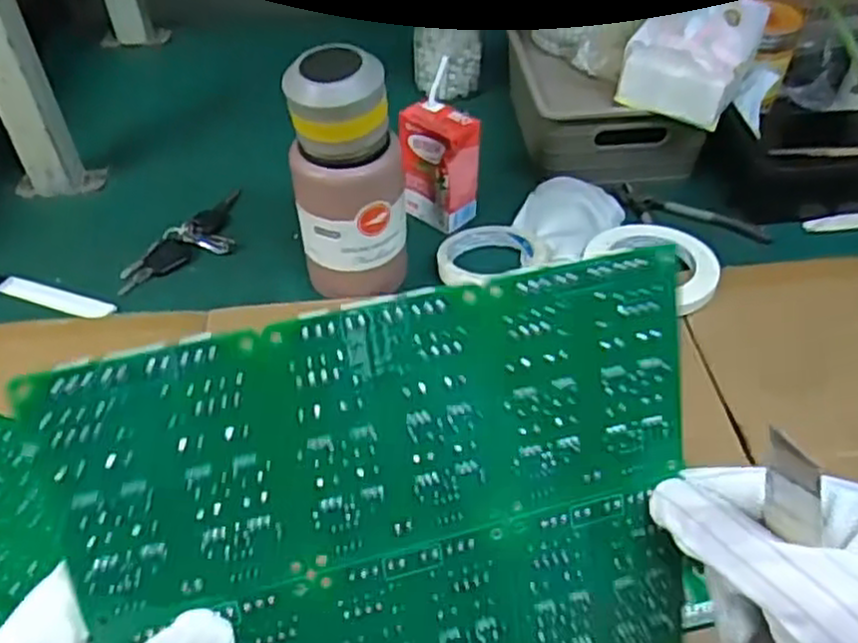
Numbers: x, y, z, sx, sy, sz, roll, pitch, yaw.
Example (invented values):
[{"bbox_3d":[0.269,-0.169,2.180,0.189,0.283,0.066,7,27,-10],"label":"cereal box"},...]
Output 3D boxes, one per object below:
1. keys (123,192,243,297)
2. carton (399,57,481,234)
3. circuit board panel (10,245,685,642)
[{"bbox_3d":[-0.220,-0.077,0.717,0.064,0.017,0.159,20,49,20],"label":"keys"},{"bbox_3d":[0.011,-0.155,0.699,0.051,0.130,0.062,-28,51,-24],"label":"carton"},{"bbox_3d":[-0.007,0.076,0.259,0.203,0.171,0.004,-12,20,-12],"label":"circuit board panel"}]

